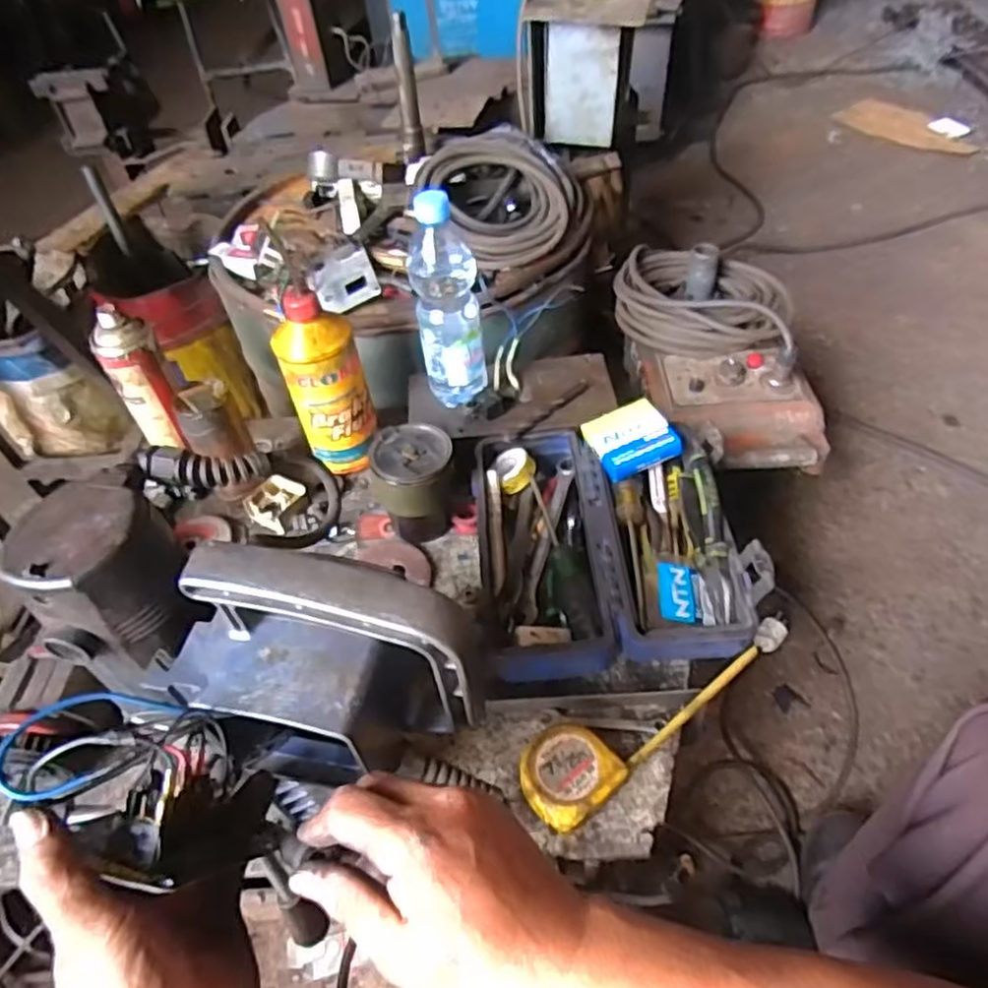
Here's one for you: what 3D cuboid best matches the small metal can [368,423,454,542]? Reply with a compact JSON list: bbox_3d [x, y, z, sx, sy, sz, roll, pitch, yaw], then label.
[{"bbox_3d":[-0.083,-0.009,0.751,0.082,0.106,0.076,-3,46,3],"label":"small metal can"}]

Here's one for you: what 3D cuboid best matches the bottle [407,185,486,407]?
[{"bbox_3d":[-0.048,-0.189,0.724,0.066,0.238,0.072,-7,46,-1],"label":"bottle"}]

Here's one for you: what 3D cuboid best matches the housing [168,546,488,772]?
[{"bbox_3d":[-0.100,0.109,0.402,0.172,0.147,0.079,3,47,9],"label":"housing"}]

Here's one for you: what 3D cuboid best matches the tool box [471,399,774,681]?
[{"bbox_3d":[0.111,0.036,0.682,0.245,0.071,0.275,-5,46,1],"label":"tool box"}]

